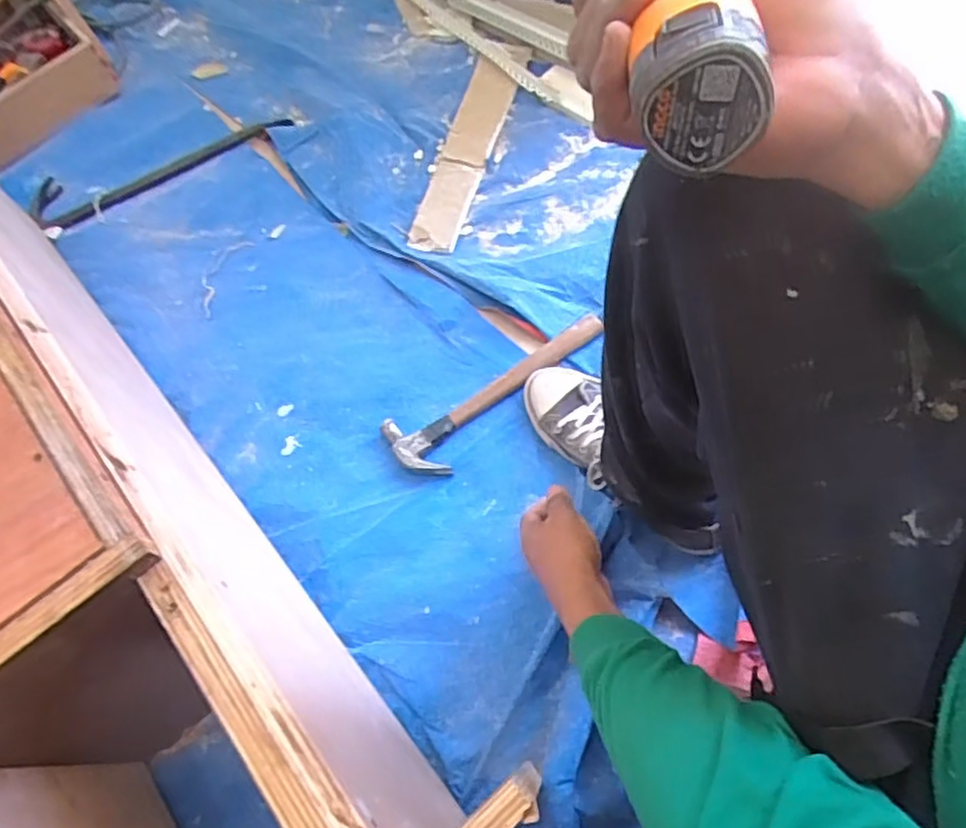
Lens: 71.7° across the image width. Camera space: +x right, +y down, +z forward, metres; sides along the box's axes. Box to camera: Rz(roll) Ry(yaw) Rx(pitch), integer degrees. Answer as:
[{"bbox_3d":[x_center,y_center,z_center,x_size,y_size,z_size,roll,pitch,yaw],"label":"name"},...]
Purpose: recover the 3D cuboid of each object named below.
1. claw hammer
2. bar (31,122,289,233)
[{"bbox_3d":[0.029,-0.022,0.855,0.318,0.031,0.098,-28,64,-8],"label":"claw hammer"},{"bbox_3d":[-0.537,-0.421,1.119,0.440,0.033,0.104,-26,65,-10],"label":"bar"}]

